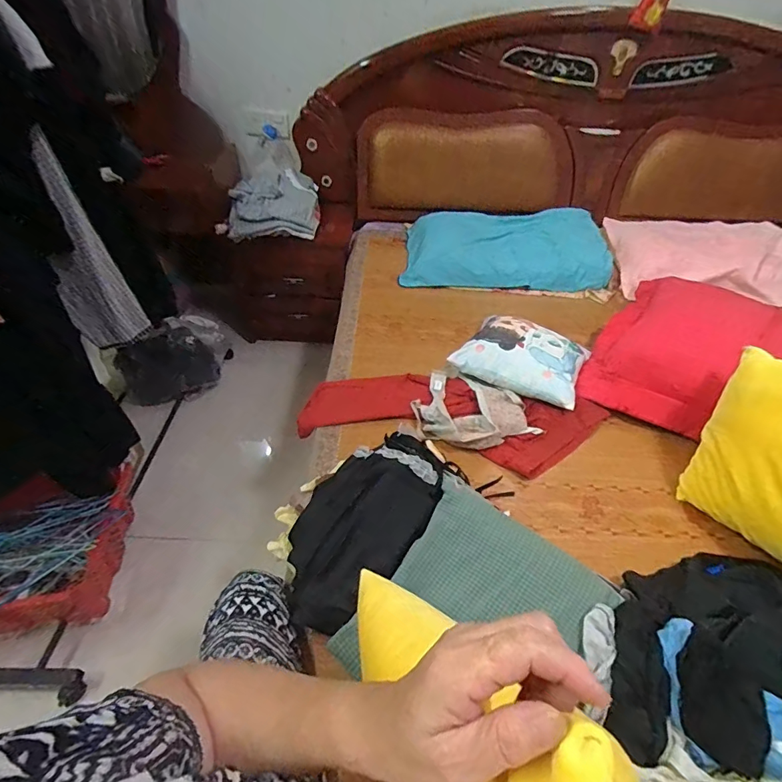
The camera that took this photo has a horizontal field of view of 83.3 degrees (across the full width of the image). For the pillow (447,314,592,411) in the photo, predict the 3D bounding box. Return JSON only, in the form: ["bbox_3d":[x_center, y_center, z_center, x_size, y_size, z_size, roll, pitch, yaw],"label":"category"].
[{"bbox_3d":[0.322,-0.086,1.075,0.278,0.068,0.229,20,46,19],"label":"pillow"}]

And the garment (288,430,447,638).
[{"bbox_3d":[-0.045,0.216,0.756,0.190,0.052,0.354,26,48,24],"label":"garment"}]

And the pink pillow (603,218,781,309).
[{"bbox_3d":[1.076,-0.469,1.519,0.609,0.109,0.428,3,43,2],"label":"pink pillow"}]

